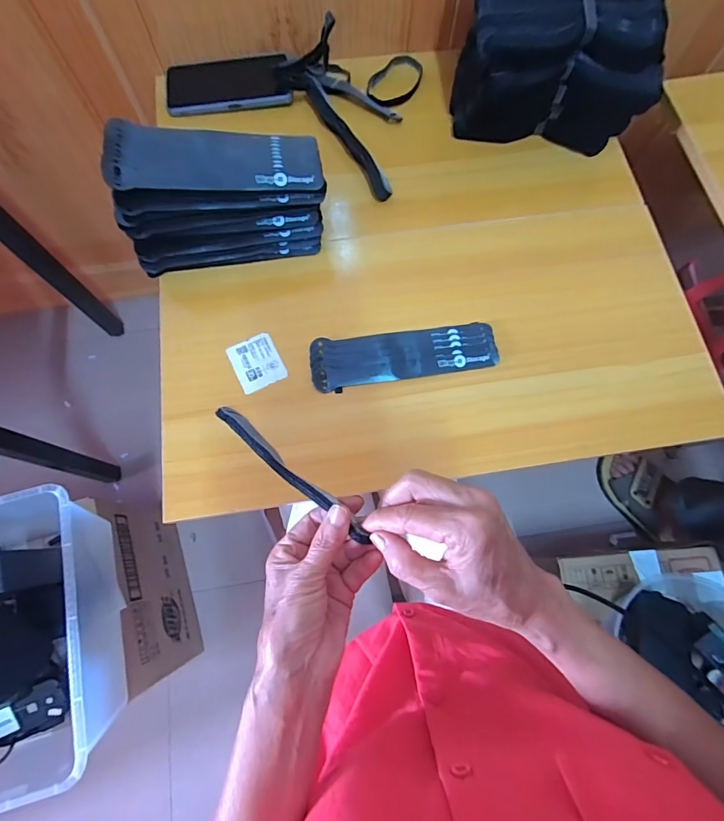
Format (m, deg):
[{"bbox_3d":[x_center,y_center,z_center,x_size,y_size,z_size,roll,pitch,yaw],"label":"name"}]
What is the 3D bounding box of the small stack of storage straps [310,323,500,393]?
[{"bbox_3d":[0.045,-0.060,0.465,0.197,0.010,0.056,-8,75,-3],"label":"small stack of storage straps"}]

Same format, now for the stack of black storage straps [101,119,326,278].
[{"bbox_3d":[-0.144,-0.228,0.457,0.204,0.118,0.098,-11,75,-4],"label":"stack of black storage straps"}]

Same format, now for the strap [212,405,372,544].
[{"bbox_3d":[-0.062,0.043,0.338,0.014,0.022,0.193,-48,49,-12],"label":"strap"}]

